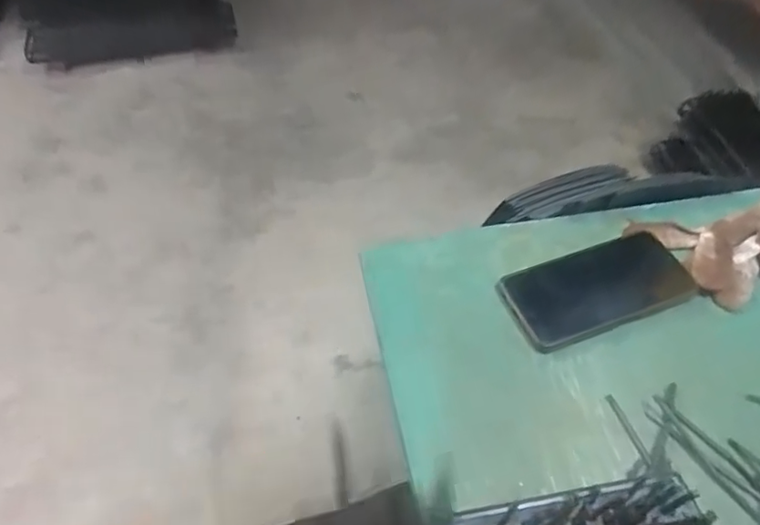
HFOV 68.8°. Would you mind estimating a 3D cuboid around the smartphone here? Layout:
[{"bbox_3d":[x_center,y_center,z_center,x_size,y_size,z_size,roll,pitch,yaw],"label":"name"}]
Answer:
[{"bbox_3d":[0.188,0.022,0.479,0.161,0.011,0.076,-17,53,-14],"label":"smartphone"}]

